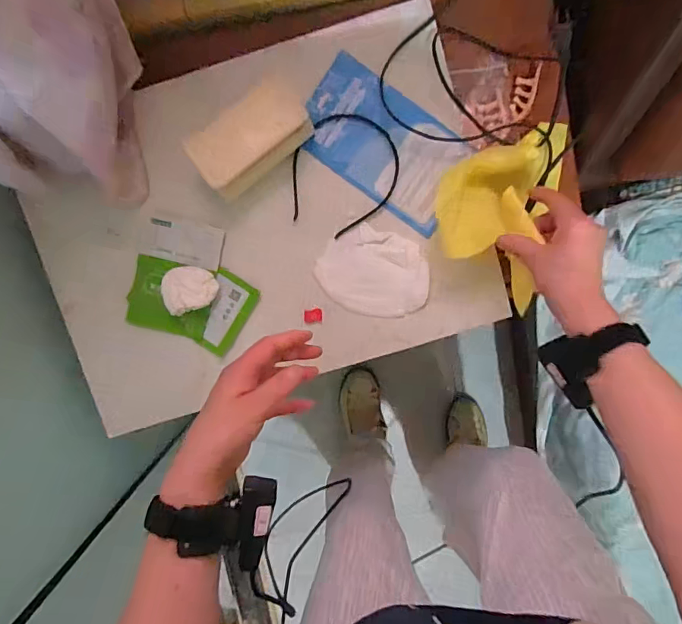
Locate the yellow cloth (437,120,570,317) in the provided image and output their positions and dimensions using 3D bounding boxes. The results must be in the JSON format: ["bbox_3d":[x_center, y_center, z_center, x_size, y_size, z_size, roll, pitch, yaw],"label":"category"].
[{"bbox_3d":[0.178,-0.132,0.561,0.126,0.093,0.198,20,99,0],"label":"yellow cloth"}]

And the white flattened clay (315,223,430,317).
[{"bbox_3d":[0.043,-0.050,0.592,0.137,0.008,0.102,20,99,0],"label":"white flattened clay"}]

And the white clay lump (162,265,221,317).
[{"bbox_3d":[-0.184,-0.030,0.575,0.056,0.038,0.055,-17,97,6],"label":"white clay lump"}]

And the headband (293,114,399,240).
[{"bbox_3d":[0.003,-0.167,0.577,0.124,0.016,0.146,29,99,-1],"label":"headband"}]

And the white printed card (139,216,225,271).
[{"bbox_3d":[-0.196,-0.085,0.583,0.095,0.005,0.051,11,104,-7],"label":"white printed card"}]

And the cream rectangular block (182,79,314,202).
[{"bbox_3d":[-0.101,-0.199,0.545,0.135,0.055,0.068,-36,95,8],"label":"cream rectangular block"}]

